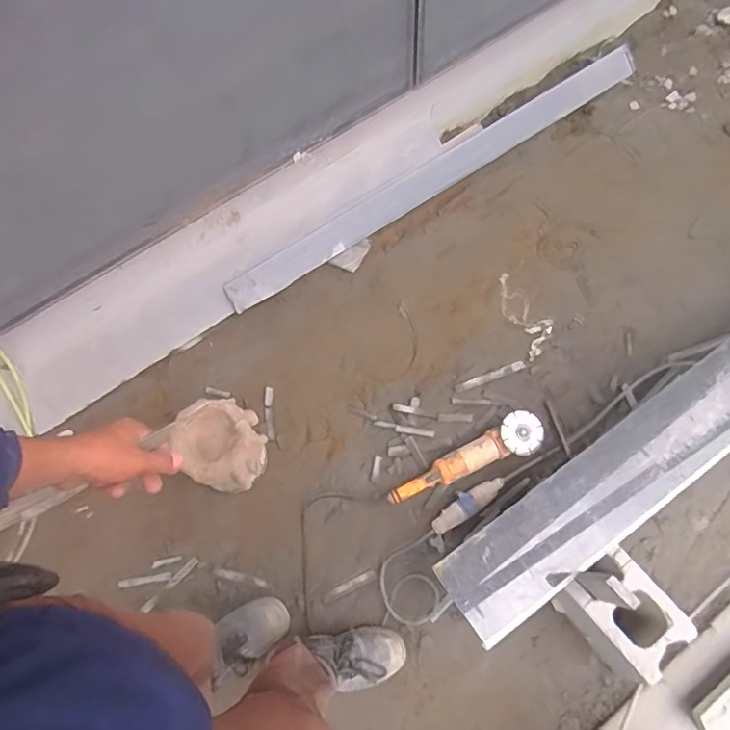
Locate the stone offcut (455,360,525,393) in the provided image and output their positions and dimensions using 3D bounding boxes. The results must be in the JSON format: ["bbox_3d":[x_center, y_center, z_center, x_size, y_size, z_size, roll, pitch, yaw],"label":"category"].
[{"bbox_3d":[0.324,0.031,1.413,0.192,0.009,0.025,-21,68,-6],"label":"stone offcut"}]

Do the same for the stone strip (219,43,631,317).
[{"bbox_3d":[0.255,-0.591,1.643,1.504,0.030,0.094,-34,105,-13],"label":"stone strip"}]

